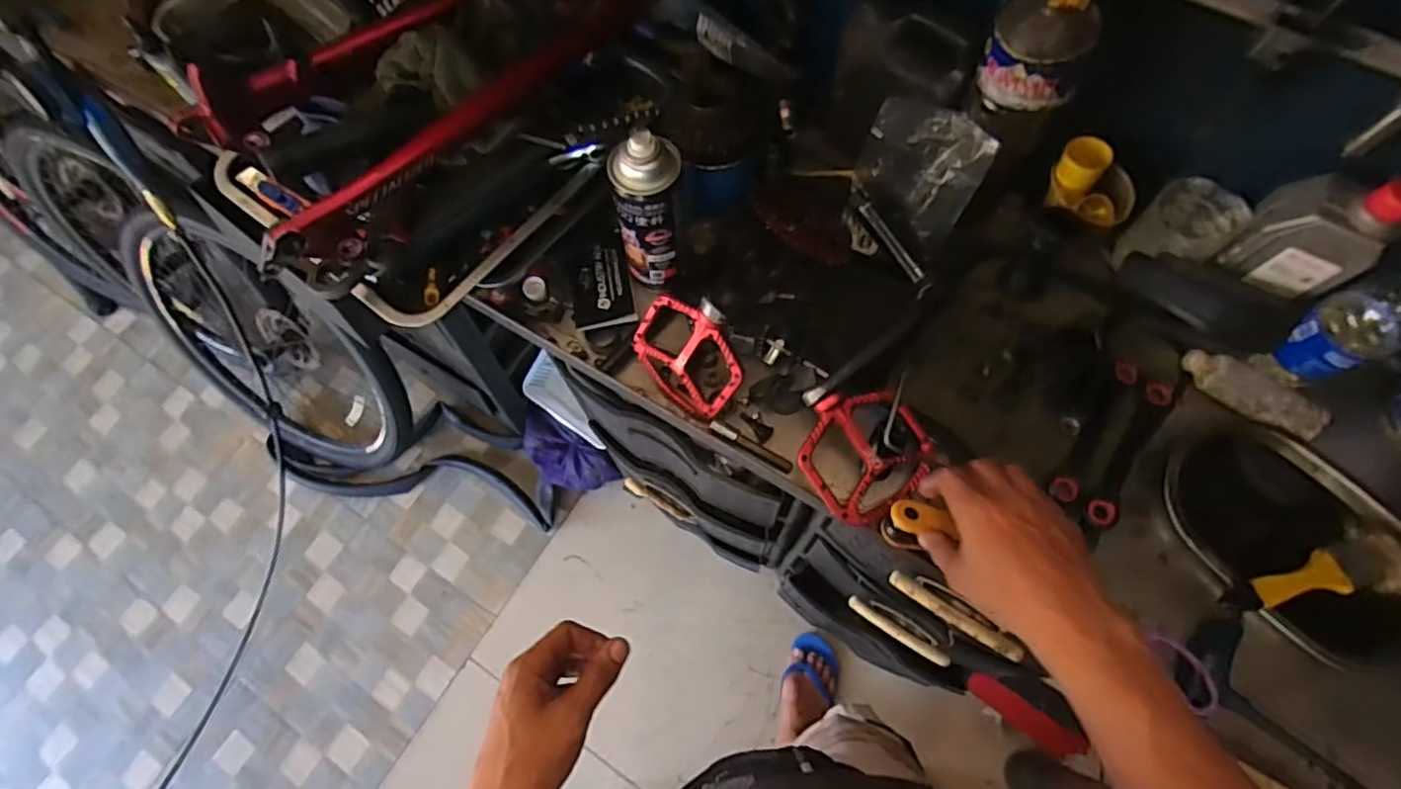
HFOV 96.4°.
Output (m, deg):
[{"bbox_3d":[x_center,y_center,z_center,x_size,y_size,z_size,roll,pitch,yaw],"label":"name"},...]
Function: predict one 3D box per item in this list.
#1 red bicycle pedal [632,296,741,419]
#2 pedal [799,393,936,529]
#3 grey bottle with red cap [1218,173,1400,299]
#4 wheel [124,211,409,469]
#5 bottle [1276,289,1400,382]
[{"bbox_3d":[-0.010,-0.040,0.578,0.112,0.121,0.016,46,45,7],"label":"red bicycle pedal"},{"bbox_3d":[0.144,0.049,0.552,0.115,0.018,0.110,-31,84,-12],"label":"pedal"},{"bbox_3d":[0.507,-0.135,0.513,0.080,0.106,0.046,35,74,15],"label":"grey bottle with red cap"},{"bbox_3d":[-0.876,-0.071,1.295,0.608,0.564,0.055,36,45,-5],"label":"wheel"},{"bbox_3d":[0.540,-0.059,0.507,0.047,0.121,0.060,-23,69,-6],"label":"bottle"}]

